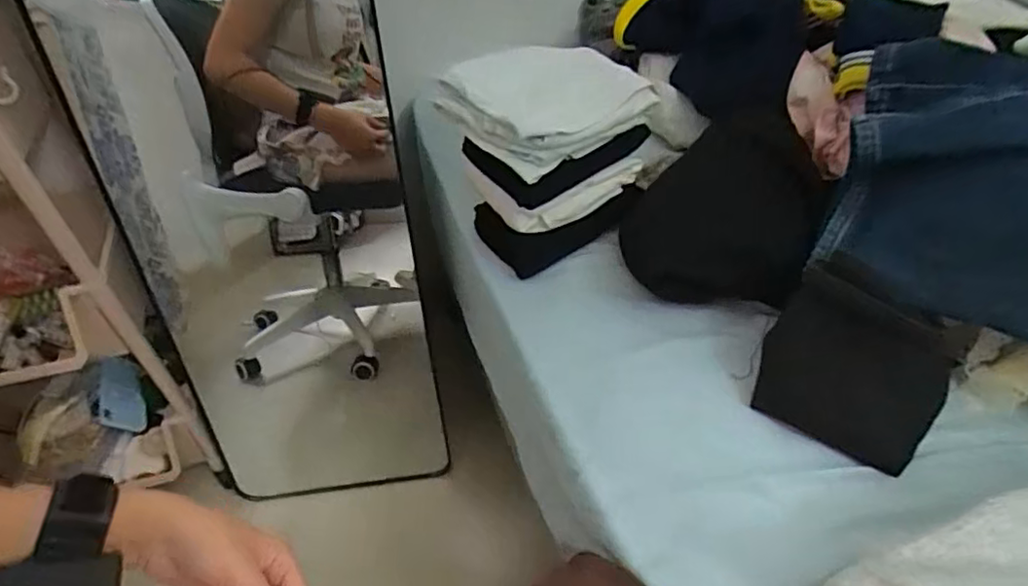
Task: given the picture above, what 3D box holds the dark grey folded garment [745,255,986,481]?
[{"bbox_3d":[0.279,0.059,0.512,0.129,0.015,0.137,30,94,28],"label":"dark grey folded garment"}]

